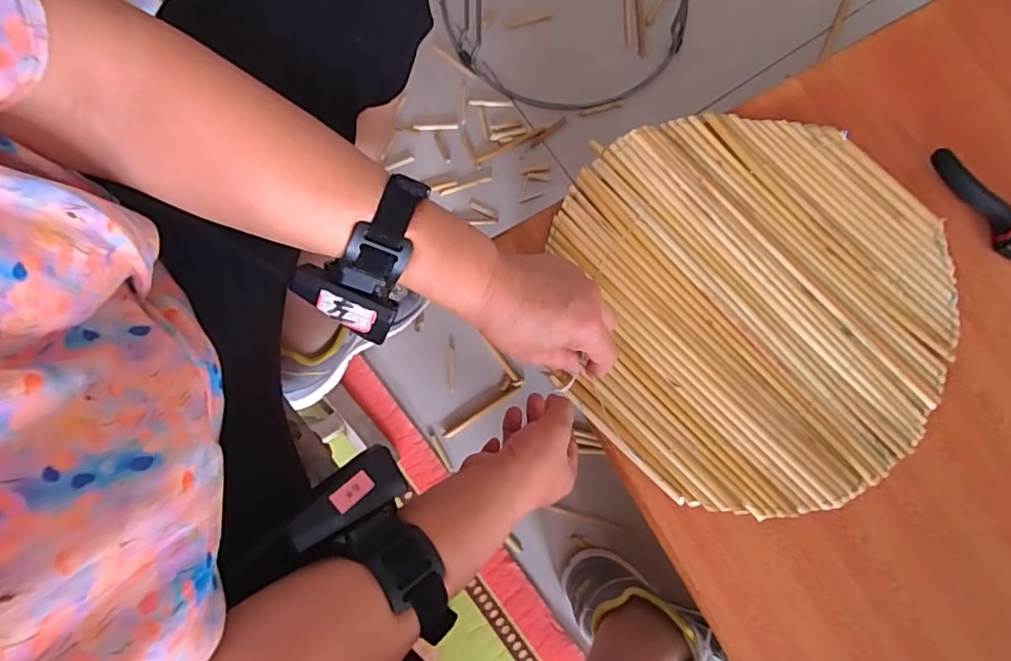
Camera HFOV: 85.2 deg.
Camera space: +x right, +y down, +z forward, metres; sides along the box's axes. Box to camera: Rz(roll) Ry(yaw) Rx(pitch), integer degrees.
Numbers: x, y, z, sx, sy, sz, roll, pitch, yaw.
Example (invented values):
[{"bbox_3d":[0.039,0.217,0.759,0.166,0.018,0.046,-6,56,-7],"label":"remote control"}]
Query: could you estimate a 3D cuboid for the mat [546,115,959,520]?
[{"bbox_3d":[0.215,-0.026,0.465,0.312,0.018,0.329,0,78,-2],"label":"mat"}]

